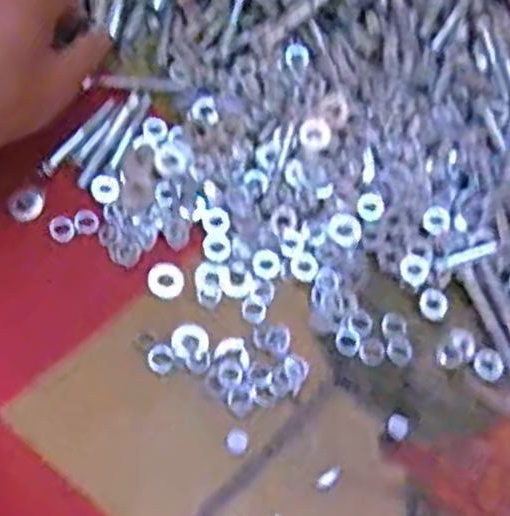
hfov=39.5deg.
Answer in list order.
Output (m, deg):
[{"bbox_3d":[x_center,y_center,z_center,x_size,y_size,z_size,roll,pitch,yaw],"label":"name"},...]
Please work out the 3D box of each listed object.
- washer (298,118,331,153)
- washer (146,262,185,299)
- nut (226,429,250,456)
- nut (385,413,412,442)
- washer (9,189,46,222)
[{"bbox_3d":[0.032,-0.065,0.375,0.016,0.004,0.019,-4,64,-5],"label":"washer"},{"bbox_3d":[-0.042,0.010,0.336,0.017,0.004,0.018,1,64,-3],"label":"washer"},{"bbox_3d":[-0.007,0.077,0.299,0.010,0.004,0.011,1,64,-3],"label":"nut"},{"bbox_3d":[0.063,0.074,0.309,0.010,0.004,0.013,34,67,13],"label":"nut"},{"bbox_3d":[-0.111,-0.026,0.345,0.017,0.005,0.015,-28,69,-16],"label":"washer"}]

